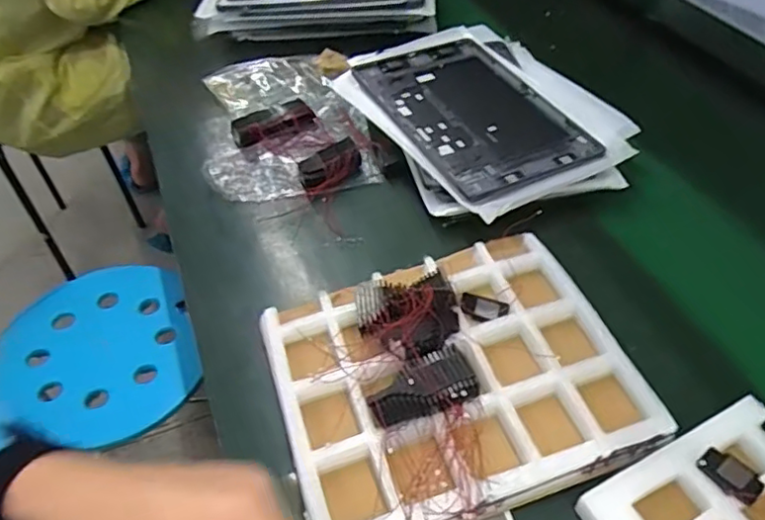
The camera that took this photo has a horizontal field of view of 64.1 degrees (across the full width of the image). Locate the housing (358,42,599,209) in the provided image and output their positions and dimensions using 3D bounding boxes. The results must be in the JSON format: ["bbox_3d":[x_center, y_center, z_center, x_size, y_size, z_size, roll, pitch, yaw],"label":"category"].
[{"bbox_3d":[0.096,-0.166,0.672,0.172,0.009,0.259,-22,51,-18],"label":"housing"}]

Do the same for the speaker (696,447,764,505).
[{"bbox_3d":[0.226,0.140,0.396,0.021,0.009,0.037,-30,54,-25],"label":"speaker"}]

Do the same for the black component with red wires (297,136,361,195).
[{"bbox_3d":[-0.055,-0.100,0.654,0.071,0.028,0.038,-29,53,-24],"label":"black component with red wires"}]

